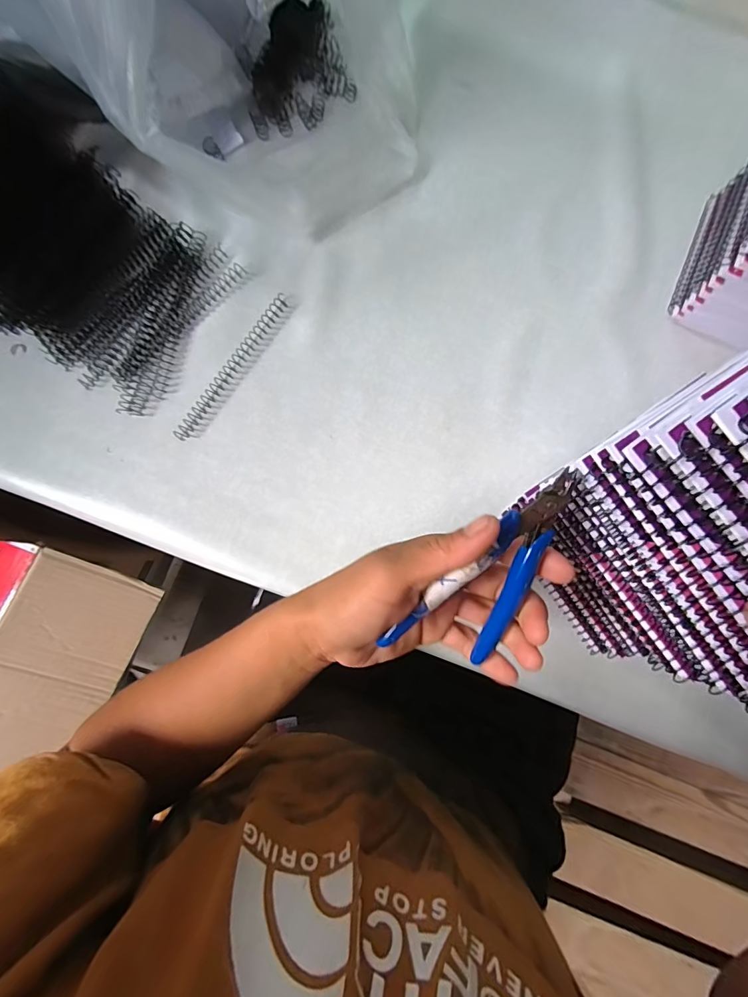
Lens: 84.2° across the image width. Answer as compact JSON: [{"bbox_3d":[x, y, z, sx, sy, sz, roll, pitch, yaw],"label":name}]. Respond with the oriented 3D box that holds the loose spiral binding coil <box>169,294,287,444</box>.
[{"bbox_3d":[-0.124,-0.117,0.367,0.012,0.008,0.157,33,85,6],"label":"loose spiral binding coil"}]

